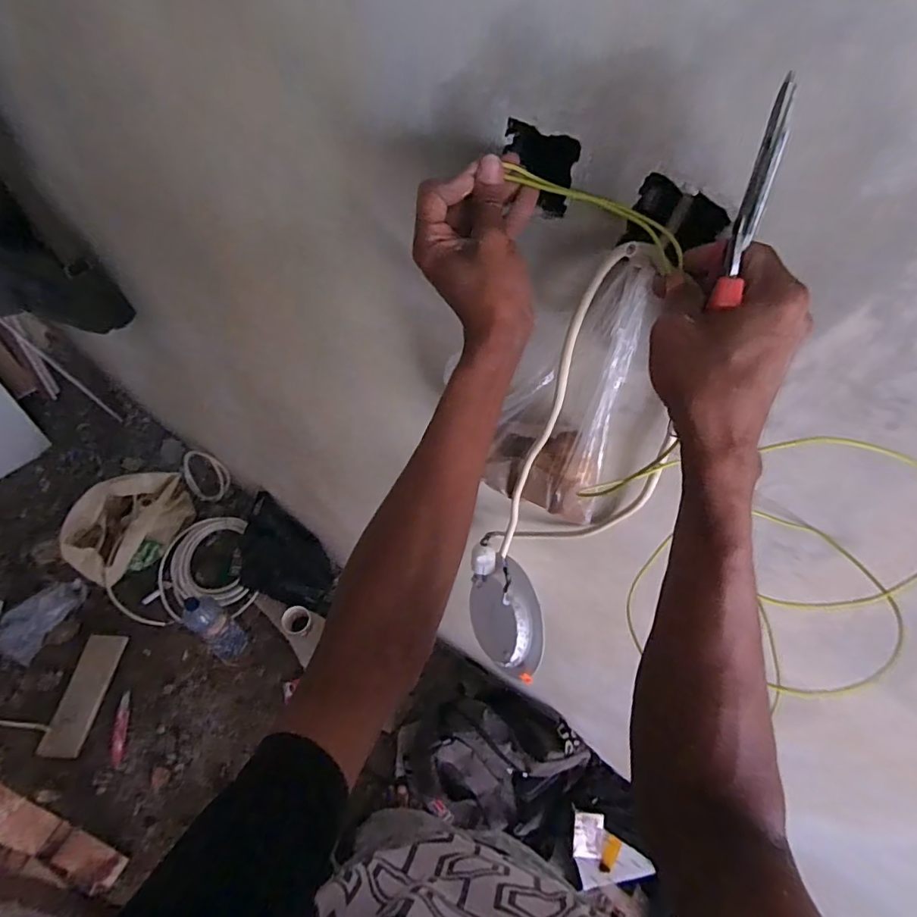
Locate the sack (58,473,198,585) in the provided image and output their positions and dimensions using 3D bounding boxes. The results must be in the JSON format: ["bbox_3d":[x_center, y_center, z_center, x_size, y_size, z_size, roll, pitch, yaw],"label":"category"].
[{"bbox_3d":[-0.967,0.190,1.518,0.204,0.175,0.347,19,56,9],"label":"sack"}]

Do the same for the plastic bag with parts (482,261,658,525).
[{"bbox_3d":[0.098,-0.044,0.469,0.121,0.254,0.063,24,57,12],"label":"plastic bag with parts"}]

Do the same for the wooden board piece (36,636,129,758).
[{"bbox_3d":[-0.969,0.609,1.336,0.094,0.030,0.286,5,55,-1],"label":"wooden board piece"}]

